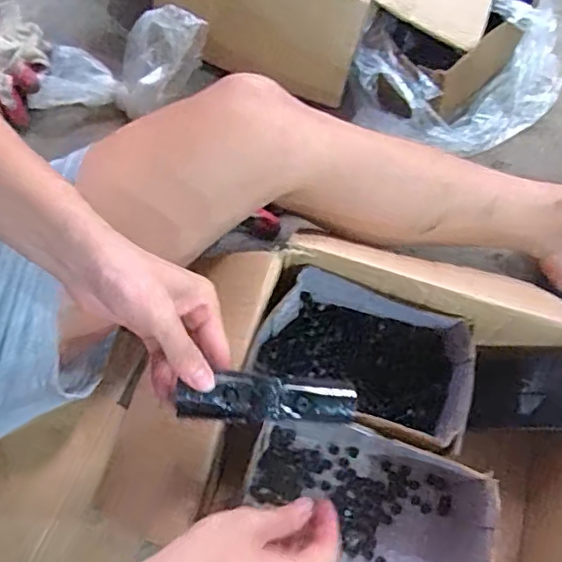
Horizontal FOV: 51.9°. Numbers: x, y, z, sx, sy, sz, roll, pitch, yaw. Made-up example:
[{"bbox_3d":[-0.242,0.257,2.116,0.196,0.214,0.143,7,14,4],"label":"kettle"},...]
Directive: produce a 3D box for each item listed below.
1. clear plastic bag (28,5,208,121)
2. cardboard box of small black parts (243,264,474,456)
[{"bbox_3d":[-0.192,-0.259,0.714,0.225,0.071,0.095,-14,69,10],"label":"clear plastic bag"},{"bbox_3d":[0.082,0.077,0.567,0.201,0.075,0.117,19,70,5],"label":"cardboard box of small black parts"}]

